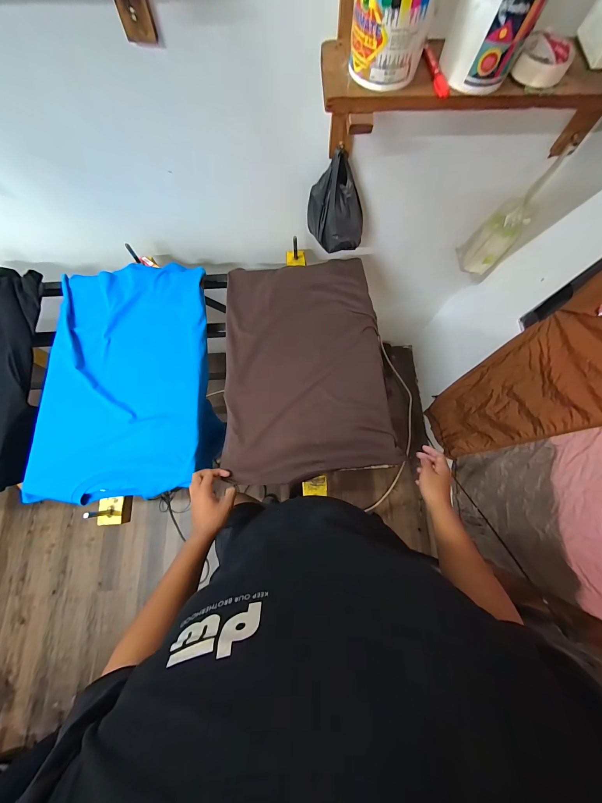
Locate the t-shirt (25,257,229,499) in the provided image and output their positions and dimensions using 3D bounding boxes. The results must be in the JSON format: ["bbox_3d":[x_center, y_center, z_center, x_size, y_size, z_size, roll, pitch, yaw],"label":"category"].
[{"bbox_3d":[-0.463,-0.089,0.744,0.460,0.062,0.659,-3,73,-1],"label":"t-shirt"}]

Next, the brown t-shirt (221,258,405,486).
[{"bbox_3d":[0.011,-0.113,0.729,0.421,0.073,0.603,-4,73,-1],"label":"brown t-shirt"}]

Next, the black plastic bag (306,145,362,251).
[{"bbox_3d":[0.095,-0.515,0.747,0.149,0.207,0.095,34,77,9],"label":"black plastic bag"}]

